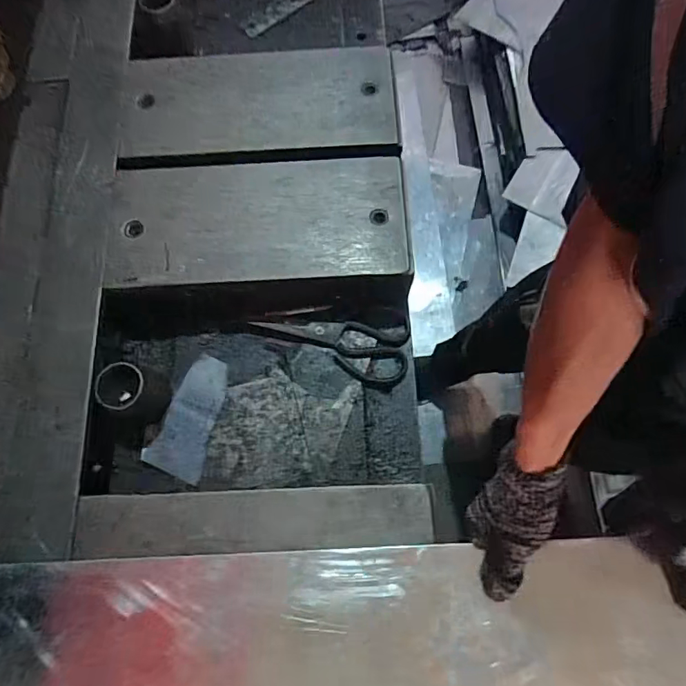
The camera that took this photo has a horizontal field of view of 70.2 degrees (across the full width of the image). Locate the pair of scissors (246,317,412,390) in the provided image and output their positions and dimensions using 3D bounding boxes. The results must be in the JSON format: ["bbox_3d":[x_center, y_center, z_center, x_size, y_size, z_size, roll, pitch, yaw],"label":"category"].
[{"bbox_3d":[-0.015,0.010,0.632,0.196,0.019,0.086,4,73,4],"label":"pair of scissors"}]

